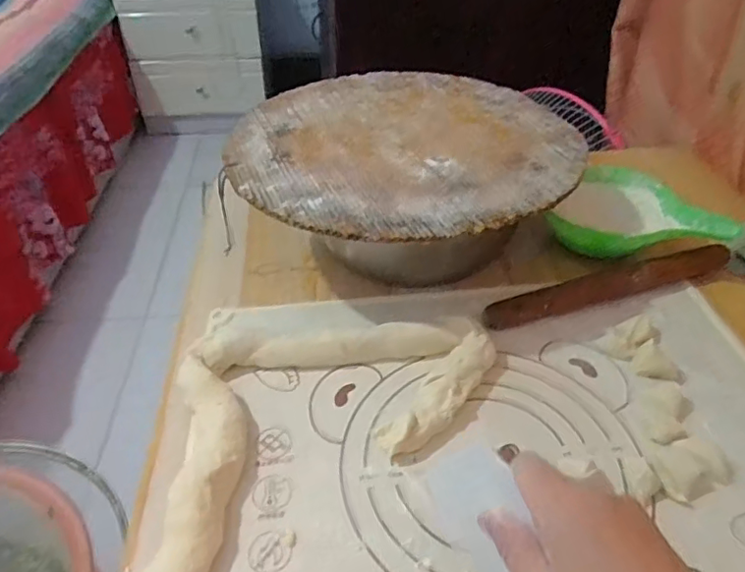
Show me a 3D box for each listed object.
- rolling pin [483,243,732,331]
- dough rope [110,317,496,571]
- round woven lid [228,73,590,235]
[{"bbox_3d":[0.247,-0.005,0.582,0.291,0.026,0.029,-14,44,-17],"label":"rolling pin"},{"bbox_3d":[-0.033,0.132,0.433,0.294,0.033,0.284,-5,42,-7],"label":"dough rope"},{"bbox_3d":[0.032,-0.155,0.591,0.346,0.016,0.347,1,41,0],"label":"round woven lid"}]

